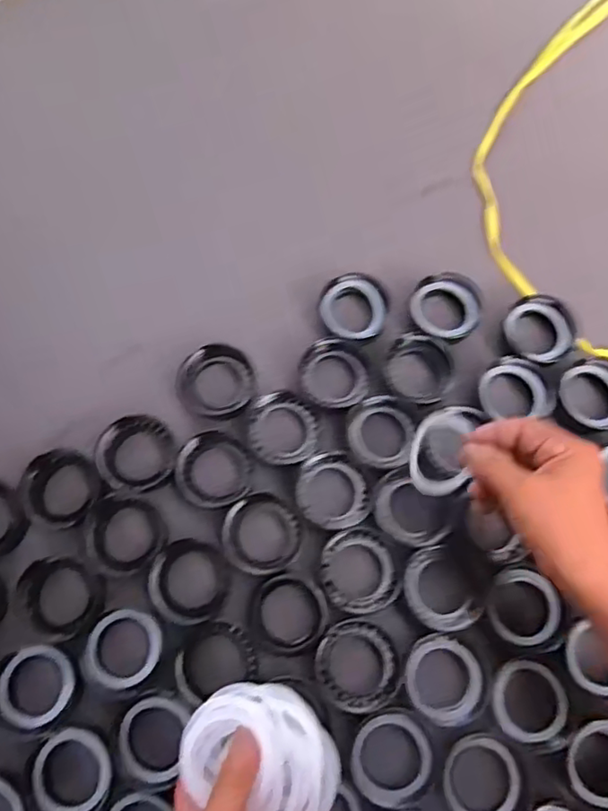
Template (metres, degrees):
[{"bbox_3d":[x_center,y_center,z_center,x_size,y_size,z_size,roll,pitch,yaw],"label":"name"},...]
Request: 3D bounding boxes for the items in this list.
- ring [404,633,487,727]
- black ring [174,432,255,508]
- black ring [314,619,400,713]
[{"bbox_3d":[0.111,0.214,0.476,0.061,0.012,0.063,0,72,-1],"label":"ring"},{"bbox_3d":[-0.076,0.054,0.522,0.064,0.020,0.065,0,72,-1],"label":"black ring"},{"bbox_3d":[0.042,0.206,0.482,0.064,0.009,0.067,0,72,-1],"label":"black ring"}]

